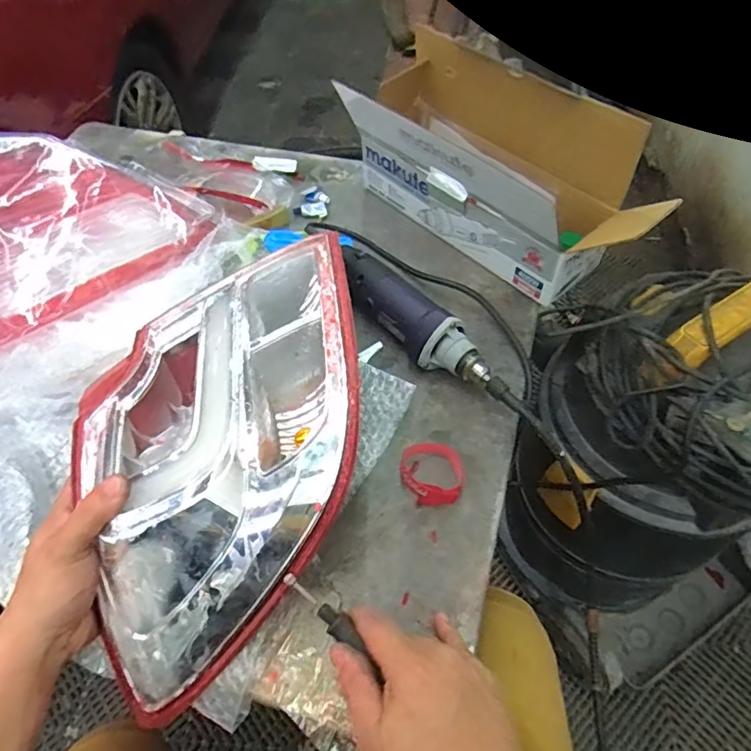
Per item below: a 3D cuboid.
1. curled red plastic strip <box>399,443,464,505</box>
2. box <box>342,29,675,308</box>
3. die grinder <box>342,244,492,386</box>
[{"bbox_3d":[0.051,0.088,0.491,0.056,0.013,0.058,-6,54,-1],"label":"curled red plastic strip"},{"bbox_3d":[0.137,-0.233,0.628,0.131,0.160,0.365,-38,61,-22],"label":"box"},{"bbox_3d":[0.028,-0.062,0.577,0.055,0.049,0.229,-36,61,-21],"label":"die grinder"}]

